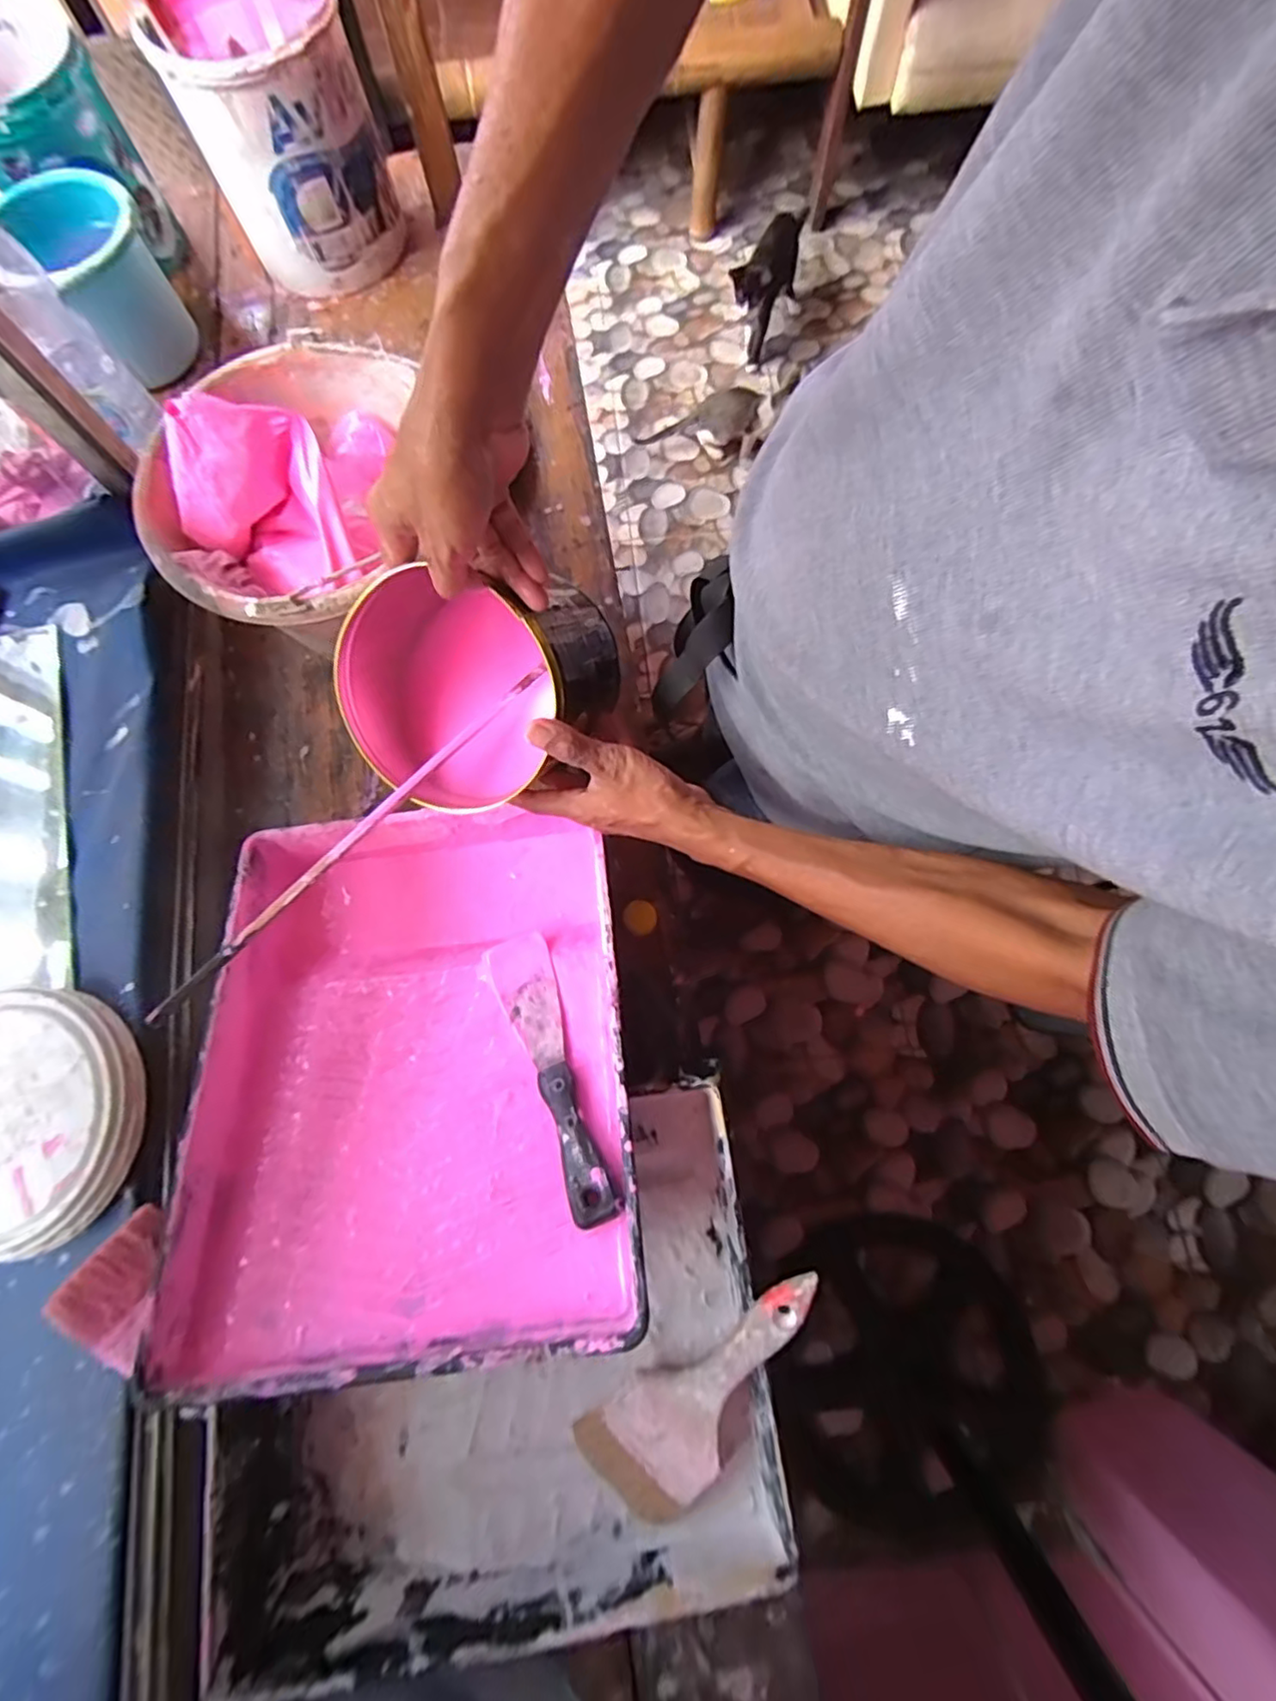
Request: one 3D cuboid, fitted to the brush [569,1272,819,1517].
[{"bbox_3d":[0.045,0.340,0.394,0.073,0.012,0.195,43,97,10],"label":"brush"}]

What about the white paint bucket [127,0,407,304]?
[{"bbox_3d":[-0.368,-0.754,0.661,0.170,0.199,0.182,0,76,0],"label":"white paint bucket"}]

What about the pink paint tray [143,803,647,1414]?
[{"bbox_3d":[-0.154,0.131,0.432,0.284,0.072,0.360,-8,56,0],"label":"pink paint tray"}]

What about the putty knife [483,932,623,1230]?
[{"bbox_3d":[-0.061,0.145,0.430,0.043,0.012,0.204,-23,52,-5],"label":"putty knife"}]

